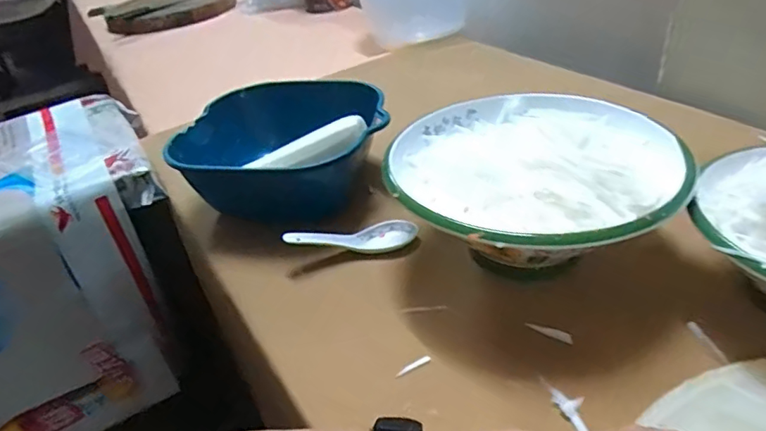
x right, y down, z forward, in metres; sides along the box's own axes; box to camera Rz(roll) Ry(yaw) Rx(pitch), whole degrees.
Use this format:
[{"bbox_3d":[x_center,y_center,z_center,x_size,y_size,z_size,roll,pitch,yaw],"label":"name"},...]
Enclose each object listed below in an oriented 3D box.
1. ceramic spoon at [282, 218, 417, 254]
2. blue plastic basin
[{"bbox_3d":[-0.031,0.021,0.503,0.124,0.021,0.036,-2,35,-20],"label":"ceramic spoon"},{"bbox_3d":[-0.110,-0.076,0.594,0.218,0.096,0.147,-12,35,-5],"label":"blue plastic basin"}]

